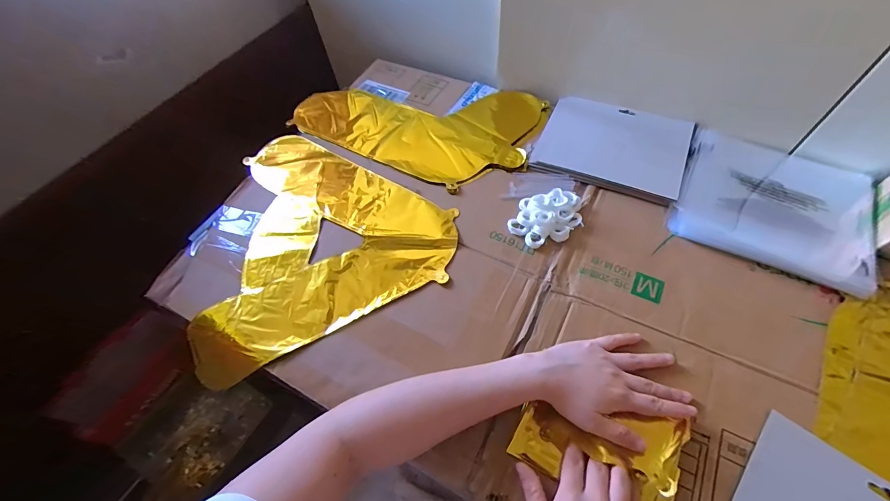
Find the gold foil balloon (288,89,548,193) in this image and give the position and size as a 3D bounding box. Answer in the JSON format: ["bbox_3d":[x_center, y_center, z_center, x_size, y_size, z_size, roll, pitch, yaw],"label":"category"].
[{"bbox_3d":[-0.058,-0.218,0.633,0.400,0.012,0.225,17,61,14],"label":"gold foil balloon"}]

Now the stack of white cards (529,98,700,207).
[{"bbox_3d":[0.248,-0.155,0.564,0.205,0.020,0.160,19,62,15],"label":"stack of white cards"}]

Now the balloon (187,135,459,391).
[{"bbox_3d":[-0.149,-0.018,0.528,0.316,0.028,0.364,-3,60,3],"label":"balloon"}]

